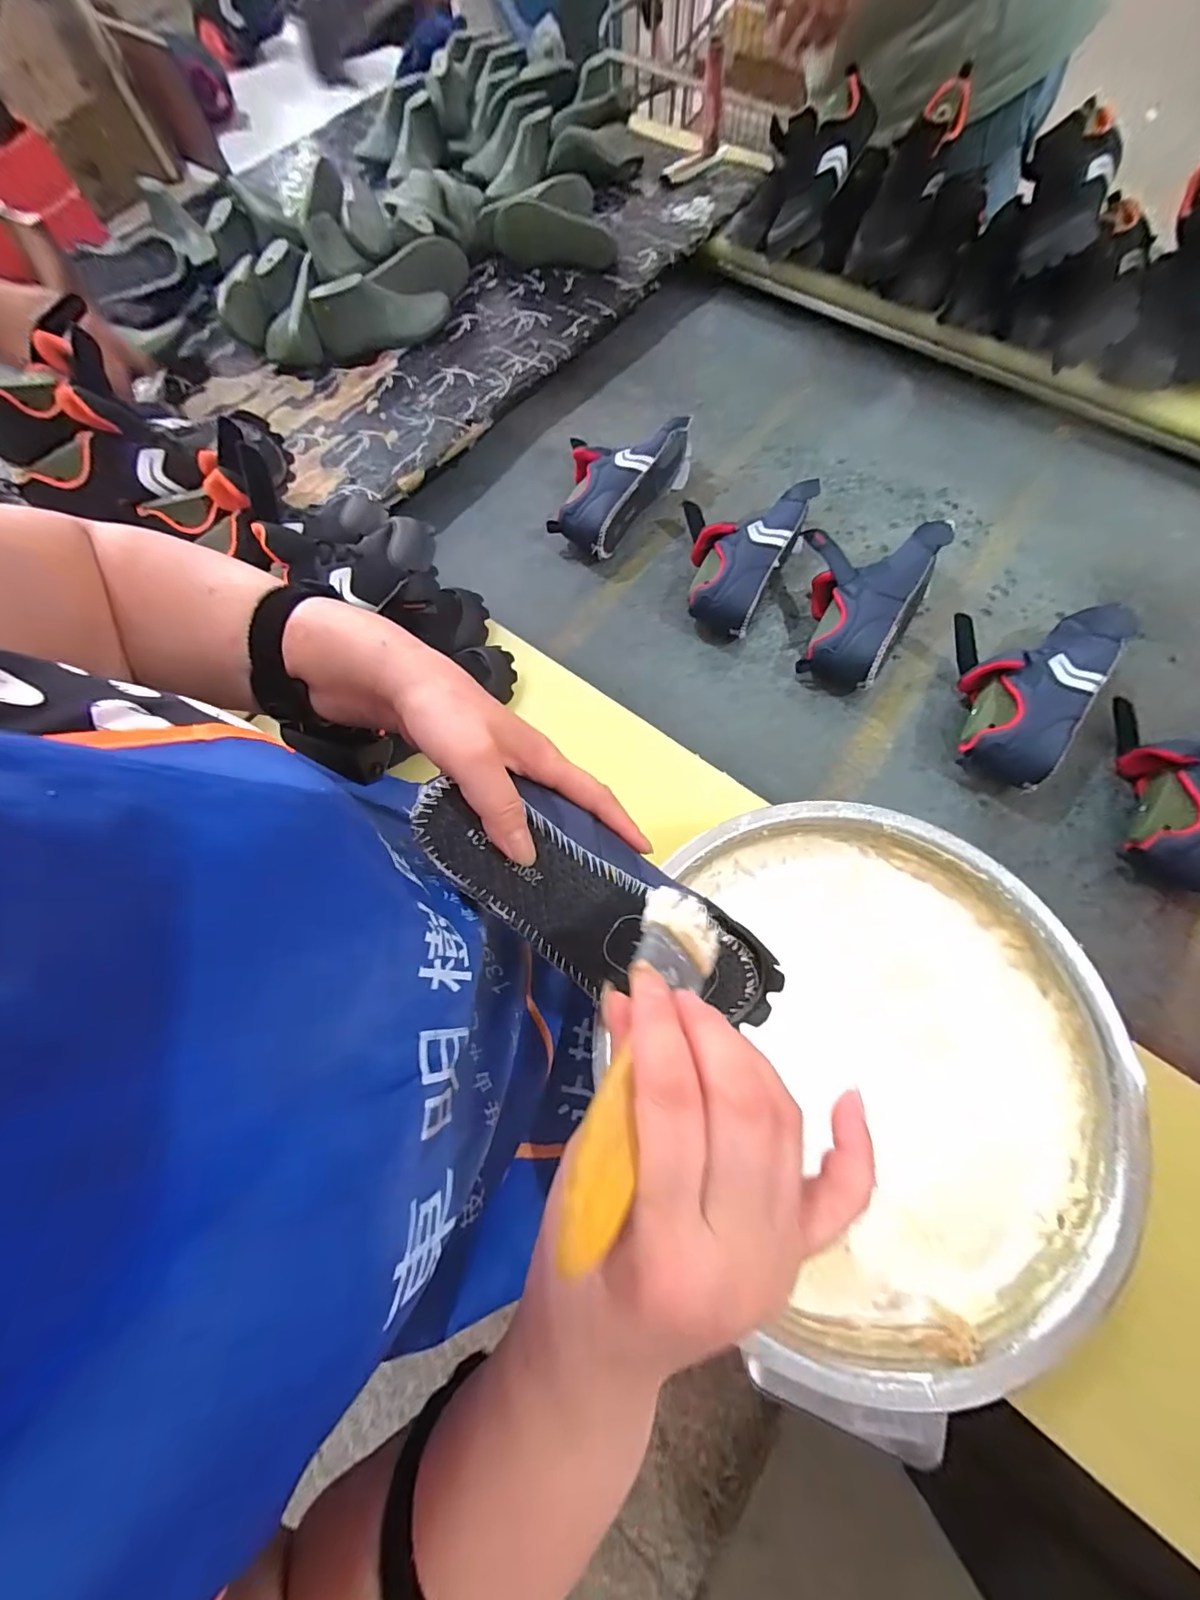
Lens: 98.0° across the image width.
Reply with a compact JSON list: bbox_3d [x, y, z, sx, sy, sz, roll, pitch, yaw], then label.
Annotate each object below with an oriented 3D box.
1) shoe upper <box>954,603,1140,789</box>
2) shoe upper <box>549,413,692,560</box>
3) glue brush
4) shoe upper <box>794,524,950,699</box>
[{"bbox_3d":[0.438,-0.136,0.558,0.144,0.083,0.223,37,77,13],"label":"shoe upper"},{"bbox_3d":[0.022,-0.421,0.681,0.117,0.076,0.225,32,75,12],"label":"shoe upper"},{"bbox_3d":[0.018,0.083,0.196,0.037,0.155,0.017,26,118,10],"label":"glue brush"},{"bbox_3d":[0.303,-0.221,0.599,0.145,0.074,0.209,11,72,6],"label":"shoe upper"}]

